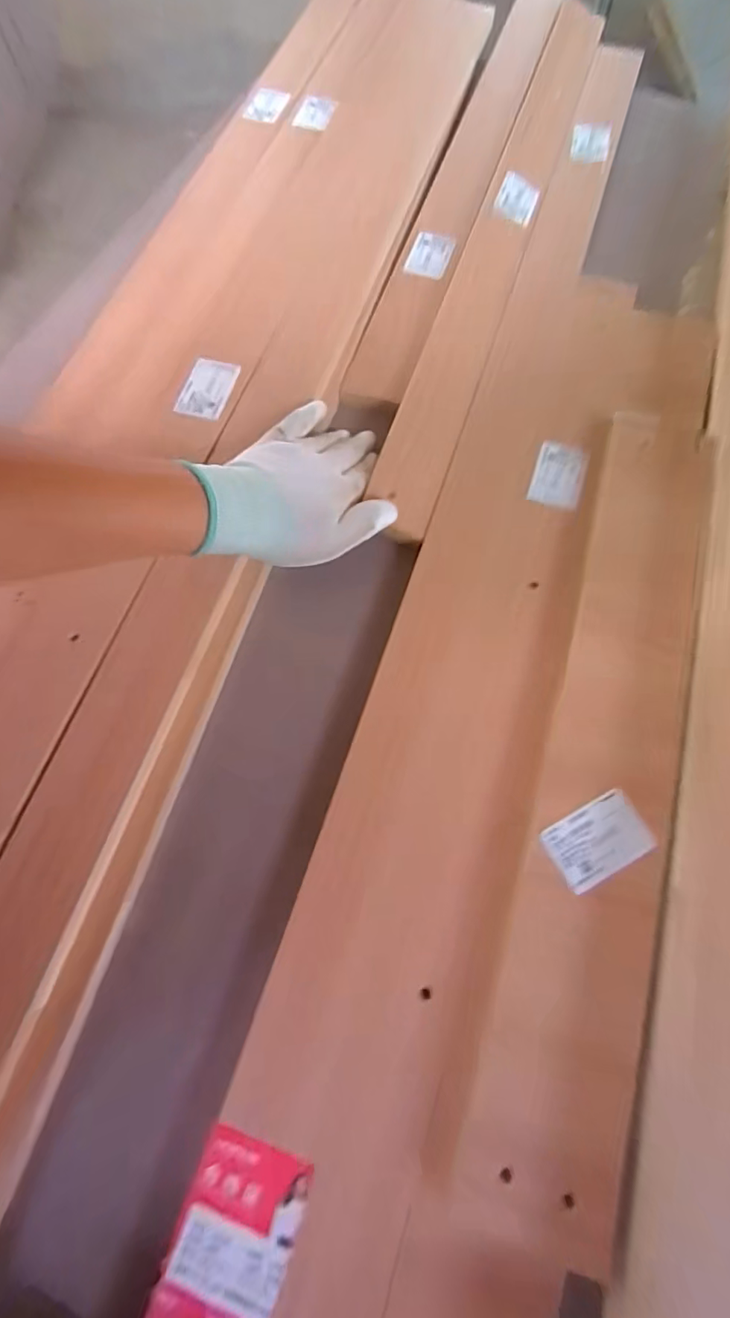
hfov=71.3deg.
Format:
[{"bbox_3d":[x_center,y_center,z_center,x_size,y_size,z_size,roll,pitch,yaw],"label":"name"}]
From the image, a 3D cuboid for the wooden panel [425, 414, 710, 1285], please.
[{"bbox_3d":[0.165,0.046,0.339,0.089,0.017,0.536,19,71,7],"label":"wooden panel"}]

